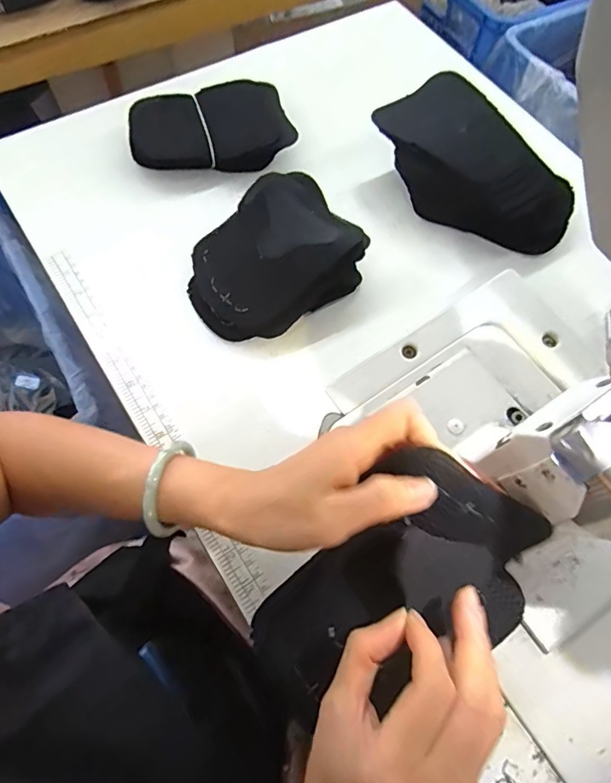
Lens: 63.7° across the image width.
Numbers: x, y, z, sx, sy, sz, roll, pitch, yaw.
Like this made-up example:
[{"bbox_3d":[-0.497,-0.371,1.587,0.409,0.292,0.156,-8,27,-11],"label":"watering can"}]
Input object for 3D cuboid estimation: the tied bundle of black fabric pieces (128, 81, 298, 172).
[{"bbox_3d":[-0.095,-0.258,0.489,0.152,0.036,0.100,-15,67,-10],"label":"tied bundle of black fabric pieces"}]

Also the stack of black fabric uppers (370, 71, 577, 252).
[{"bbox_3d":[0.159,-0.208,0.469,0.109,0.068,0.199,-40,73,-19],"label":"stack of black fabric uppers"}]

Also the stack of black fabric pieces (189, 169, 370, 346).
[{"bbox_3d":[-0.030,-0.111,0.421,0.139,0.052,0.109,-37,72,-18],"label":"stack of black fabric pieces"}]

